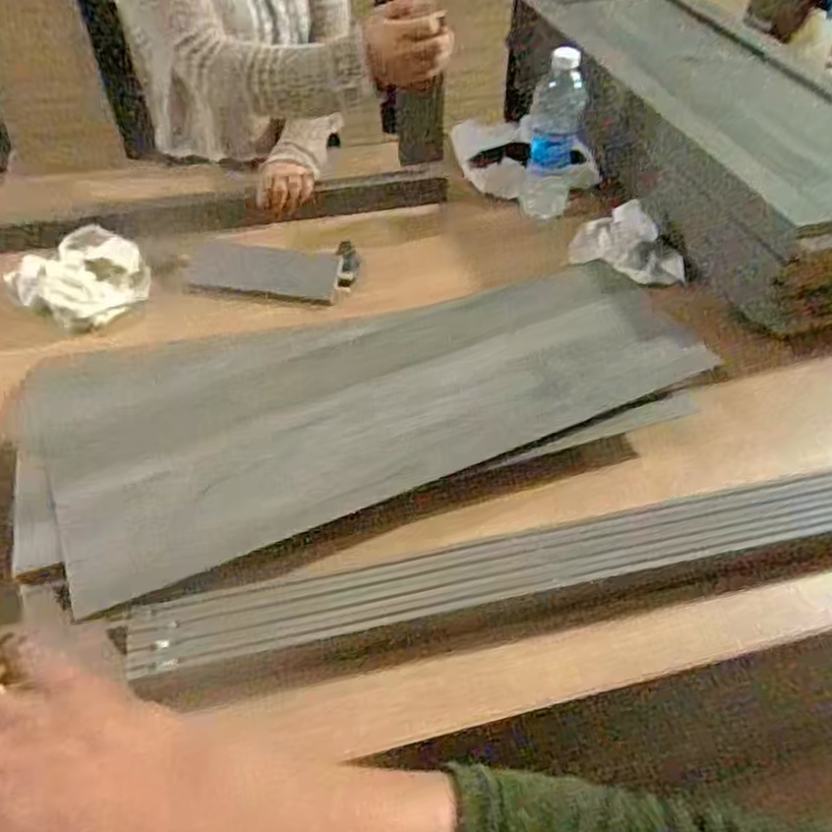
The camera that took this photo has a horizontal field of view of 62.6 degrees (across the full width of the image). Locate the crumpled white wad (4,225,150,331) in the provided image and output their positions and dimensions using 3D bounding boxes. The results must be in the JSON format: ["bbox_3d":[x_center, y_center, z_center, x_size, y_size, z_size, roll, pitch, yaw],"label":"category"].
[{"bbox_3d":[-0.431,-0.181,0.886,0.171,0.044,0.151,30,54,25],"label":"crumpled white wad"}]

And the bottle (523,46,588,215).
[{"bbox_3d":[0.193,-0.393,0.955,0.074,0.209,0.067,6,47,6],"label":"bottle"}]

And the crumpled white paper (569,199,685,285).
[{"bbox_3d":[0.289,-0.232,0.915,0.152,0.059,0.091,18,49,16],"label":"crumpled white paper"}]

